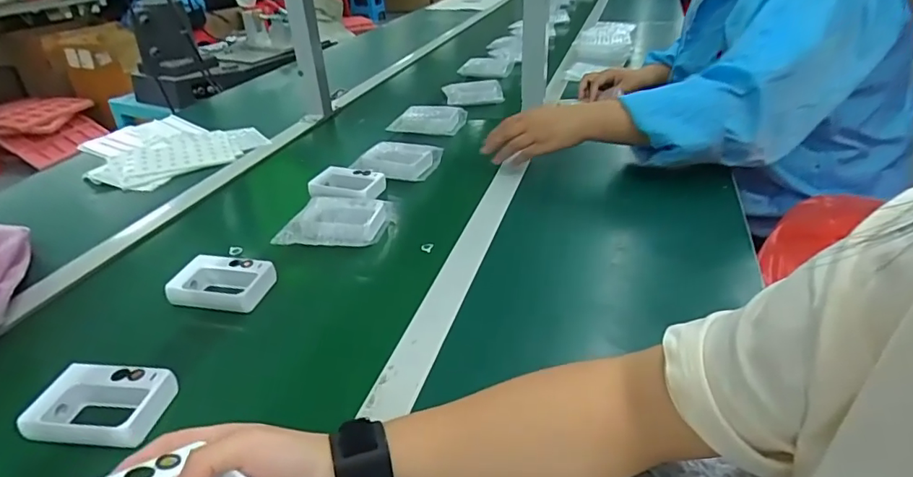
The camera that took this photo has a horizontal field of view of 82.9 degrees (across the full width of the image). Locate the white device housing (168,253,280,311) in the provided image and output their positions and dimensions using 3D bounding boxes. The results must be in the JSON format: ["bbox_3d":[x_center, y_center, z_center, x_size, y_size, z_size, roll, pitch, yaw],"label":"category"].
[{"bbox_3d":[-0.256,0.047,0.569,0.100,0.033,0.063,3,30,8],"label":"white device housing"}]

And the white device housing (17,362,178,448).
[{"bbox_3d":[-0.292,0.137,0.430,0.101,0.029,0.064,0,30,4],"label":"white device housing"}]

